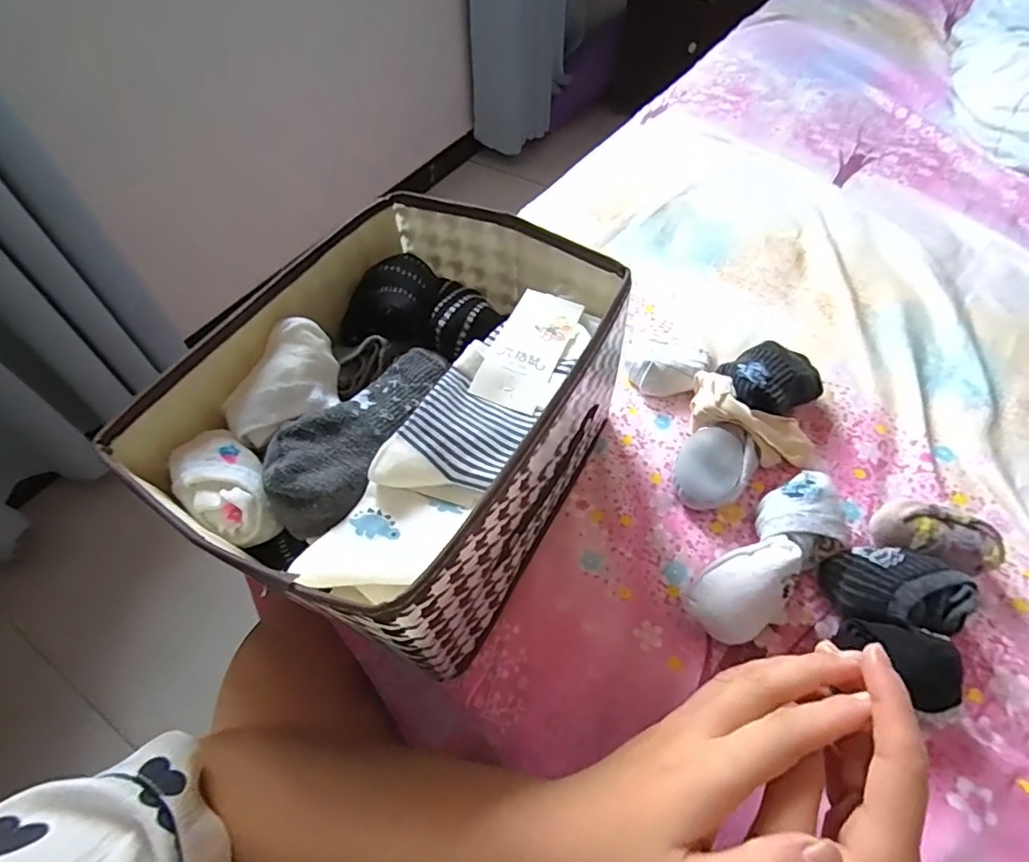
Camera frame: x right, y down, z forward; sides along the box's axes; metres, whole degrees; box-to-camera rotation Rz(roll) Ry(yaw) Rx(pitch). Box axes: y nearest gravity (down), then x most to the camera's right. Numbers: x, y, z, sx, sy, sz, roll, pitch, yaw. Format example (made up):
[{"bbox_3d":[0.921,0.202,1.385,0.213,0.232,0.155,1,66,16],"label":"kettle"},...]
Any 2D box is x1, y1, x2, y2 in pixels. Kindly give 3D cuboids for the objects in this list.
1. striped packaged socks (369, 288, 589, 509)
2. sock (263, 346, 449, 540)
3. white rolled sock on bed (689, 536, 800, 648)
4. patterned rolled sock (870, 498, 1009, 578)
[{"bbox_3d":[-0.010,-0.027,0.327,0.061,0.021,0.167,26,59,18],"label":"striped packaged socks"},{"bbox_3d":[-0.096,-0.006,0.327,0.061,0.025,0.140,24,59,17],"label":"sock"},{"bbox_3d":[0.151,0.107,0.352,0.077,0.050,0.049,-20,57,-13],"label":"white rolled sock on bed"},{"bbox_3d":[0.288,0.080,0.375,0.073,0.048,0.037,15,57,11],"label":"patterned rolled sock"}]

